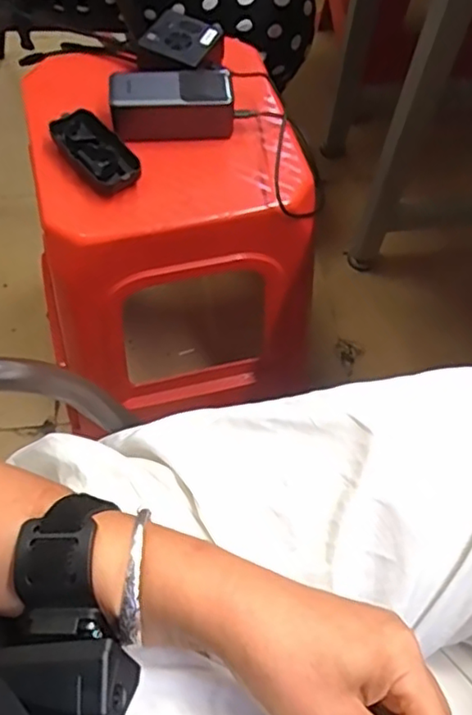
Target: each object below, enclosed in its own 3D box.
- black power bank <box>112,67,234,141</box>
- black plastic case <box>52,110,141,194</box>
[{"bbox_3d":[-0.070,-0.280,0.690,0.131,0.056,0.064,-4,62,-4],"label":"black power bank"},{"bbox_3d":[-0.150,-0.219,0.667,0.054,0.028,0.113,-37,69,-19],"label":"black plastic case"}]

